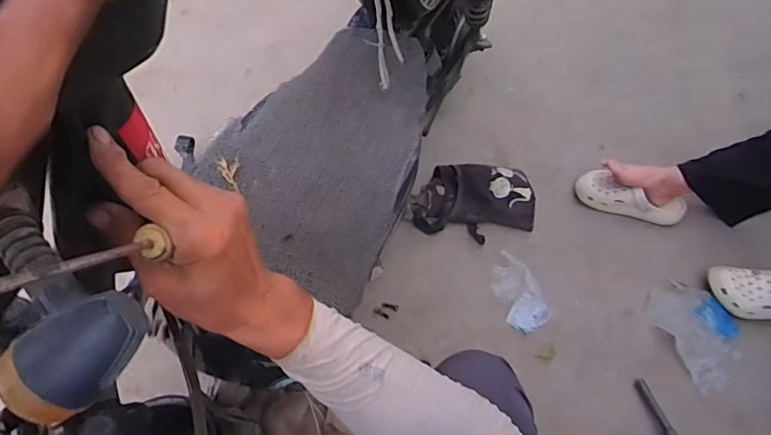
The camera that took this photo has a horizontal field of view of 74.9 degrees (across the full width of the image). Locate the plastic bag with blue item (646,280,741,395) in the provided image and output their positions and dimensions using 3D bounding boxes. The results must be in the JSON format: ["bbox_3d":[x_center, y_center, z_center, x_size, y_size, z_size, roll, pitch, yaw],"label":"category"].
[{"bbox_3d":[0.634,0.226,1.019,0.144,0.024,0.199,-18,60,-14],"label":"plastic bag with blue item"}]

